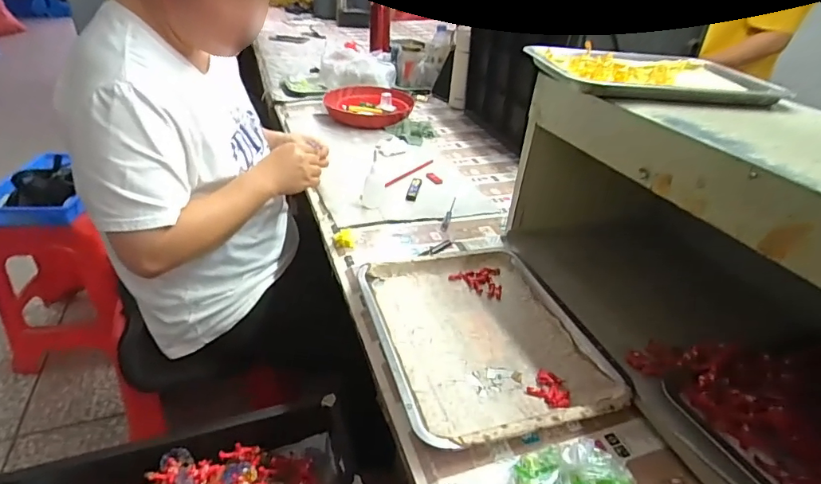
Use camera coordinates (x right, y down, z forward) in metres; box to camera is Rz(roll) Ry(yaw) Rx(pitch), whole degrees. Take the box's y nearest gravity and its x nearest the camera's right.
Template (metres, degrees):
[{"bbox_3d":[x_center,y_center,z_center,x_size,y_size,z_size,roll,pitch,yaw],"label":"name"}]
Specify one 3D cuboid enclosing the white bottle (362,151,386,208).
[{"bbox_3d":[-0.066,-0.120,0.868,0.042,0.113,0.051,2,34,-5],"label":"white bottle"}]

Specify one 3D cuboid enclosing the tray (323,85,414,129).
[{"bbox_3d":[-0.113,-0.384,1.317,0.237,0.045,0.237,2,33,-1],"label":"tray"}]

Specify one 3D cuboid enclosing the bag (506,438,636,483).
[{"bbox_3d":[0.148,0.213,0.430,0.114,0.050,0.069,-8,36,-19],"label":"bag"}]

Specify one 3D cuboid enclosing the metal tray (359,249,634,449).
[{"bbox_3d":[0.088,0.114,0.605,0.257,0.030,0.309,-7,36,-17],"label":"metal tray"}]

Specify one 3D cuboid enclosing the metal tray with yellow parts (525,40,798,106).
[{"bbox_3d":[0.349,-0.240,0.667,0.307,0.021,0.215,-5,34,-13],"label":"metal tray with yellow parts"}]

